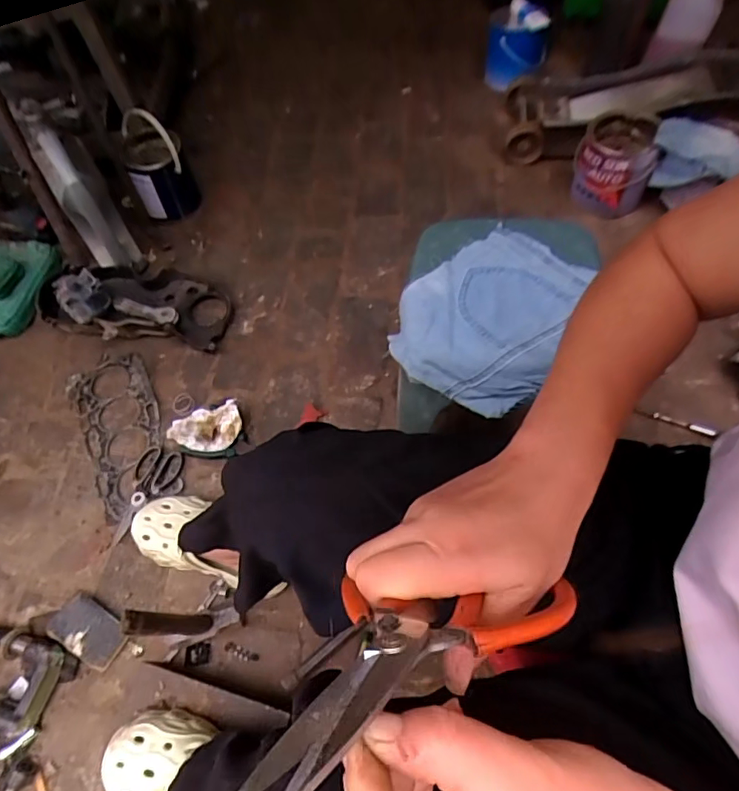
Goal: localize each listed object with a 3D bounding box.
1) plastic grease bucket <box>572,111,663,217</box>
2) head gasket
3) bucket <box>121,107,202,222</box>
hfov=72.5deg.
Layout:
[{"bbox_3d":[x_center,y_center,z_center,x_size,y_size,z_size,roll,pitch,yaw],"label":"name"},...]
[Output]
[{"bbox_3d":[0.491,-0.459,1.010,0.148,0.160,0.124,20,63,16],"label":"plastic grease bucket"},{"bbox_3d":[-0.451,0.061,0.922,0.142,0.012,0.318,-28,64,-11],"label":"head gasket"},{"bbox_3d":[-0.471,-0.511,1.115,0.130,0.217,0.113,-23,60,-8],"label":"bucket"}]

